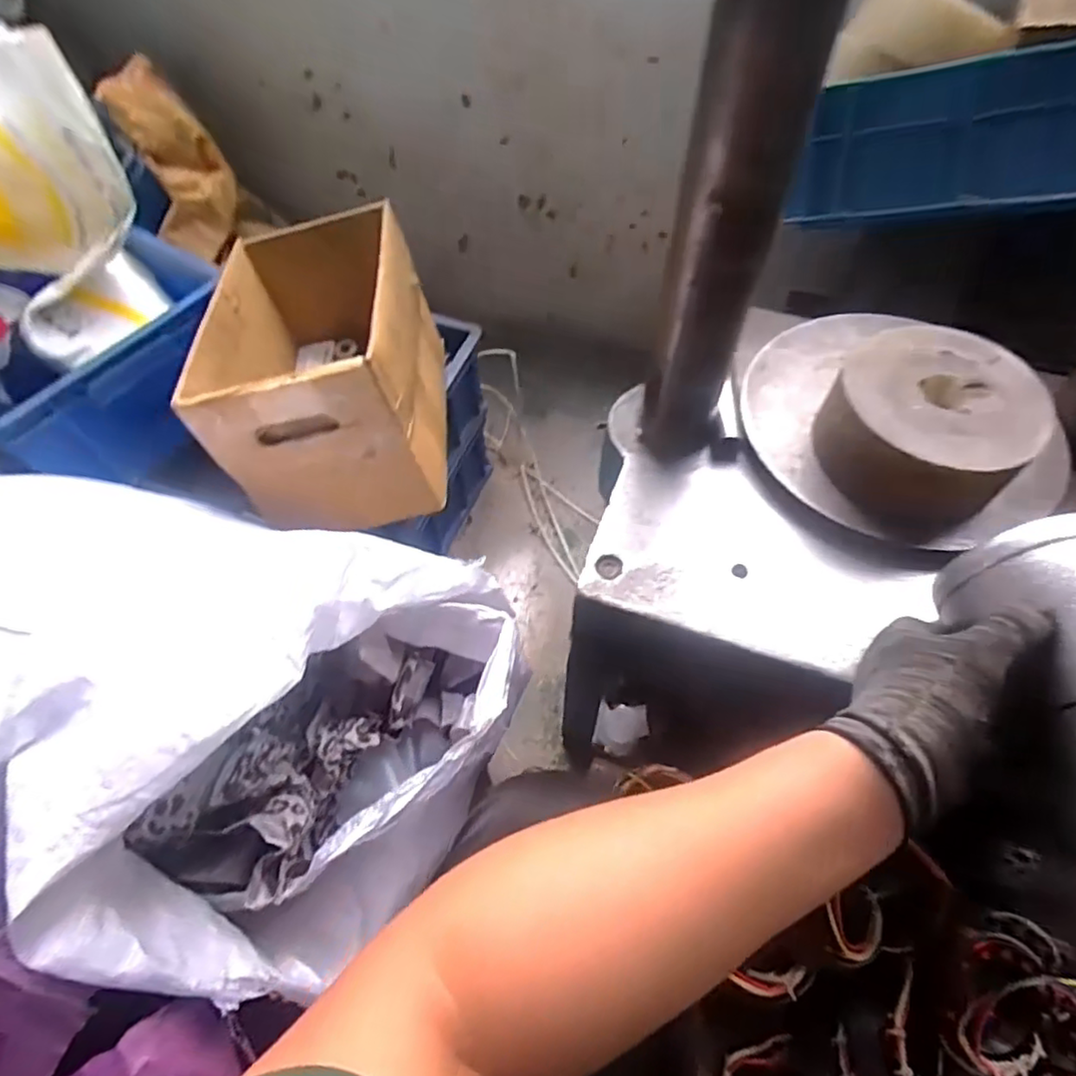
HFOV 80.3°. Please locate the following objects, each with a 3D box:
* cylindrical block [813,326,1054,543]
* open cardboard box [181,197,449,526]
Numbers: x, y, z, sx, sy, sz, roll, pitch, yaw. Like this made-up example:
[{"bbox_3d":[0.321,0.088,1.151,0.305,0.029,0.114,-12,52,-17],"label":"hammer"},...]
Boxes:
[{"bbox_3d":[0.299,-0.086,0.500,0.141,0.072,0.142,0,58,0],"label":"cylindrical block"},{"bbox_3d":[-0.226,-0.202,0.699,0.226,0.179,0.327,-6,58,-3],"label":"open cardboard box"}]

